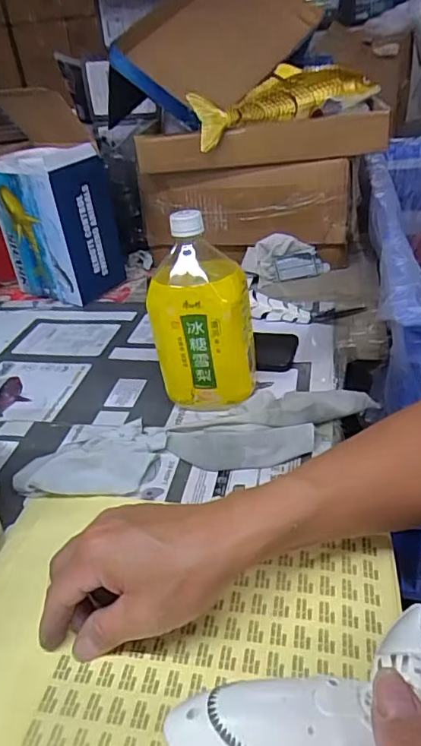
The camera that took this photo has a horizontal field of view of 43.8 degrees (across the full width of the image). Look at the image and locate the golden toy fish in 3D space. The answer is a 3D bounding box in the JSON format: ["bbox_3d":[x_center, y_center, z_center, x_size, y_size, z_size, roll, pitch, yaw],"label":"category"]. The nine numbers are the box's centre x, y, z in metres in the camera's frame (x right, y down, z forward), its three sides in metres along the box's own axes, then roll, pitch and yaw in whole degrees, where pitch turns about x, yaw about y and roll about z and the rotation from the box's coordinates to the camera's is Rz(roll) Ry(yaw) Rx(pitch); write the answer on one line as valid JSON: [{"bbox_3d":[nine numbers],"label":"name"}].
[{"bbox_3d":[0.111,-0.400,0.771,0.292,0.081,0.071,-12,32,-9],"label":"golden toy fish"}]

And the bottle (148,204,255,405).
[{"bbox_3d":[-0.007,-0.062,0.536,0.095,0.198,0.083,-3,32,5],"label":"bottle"}]

